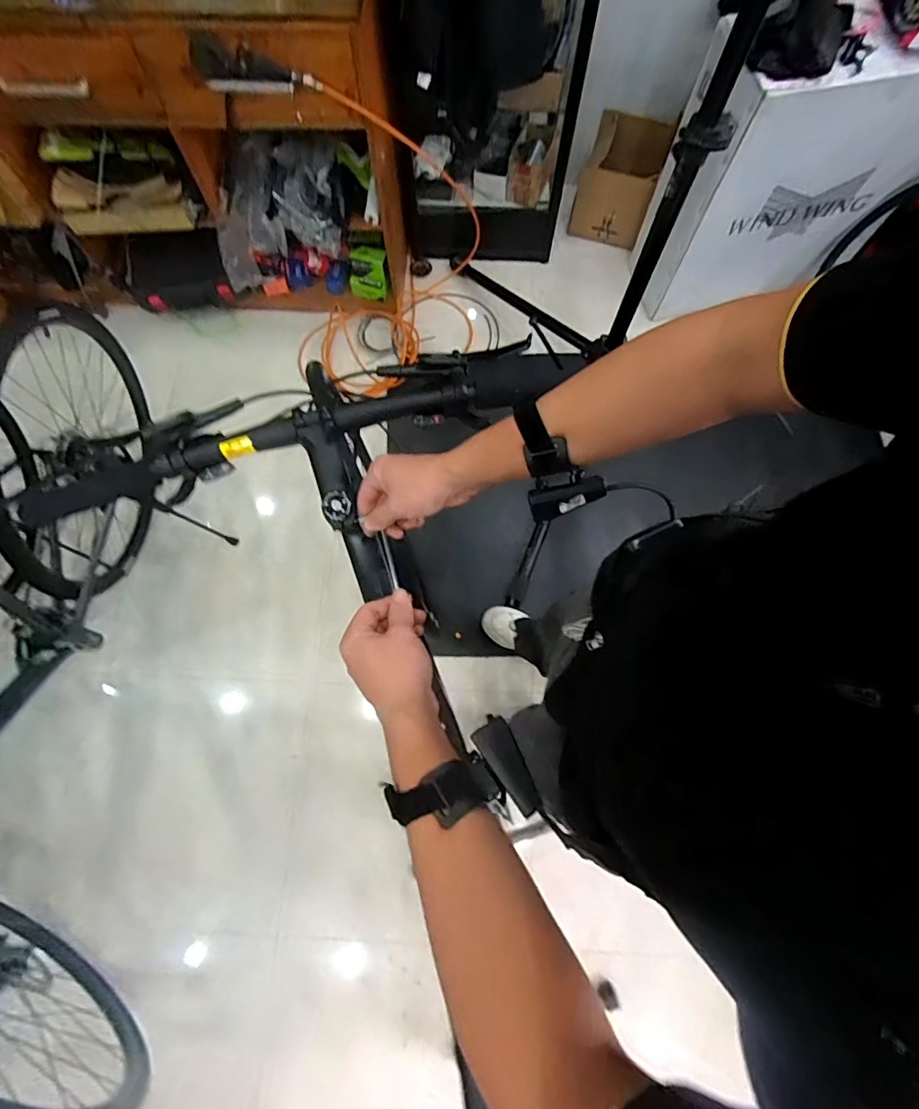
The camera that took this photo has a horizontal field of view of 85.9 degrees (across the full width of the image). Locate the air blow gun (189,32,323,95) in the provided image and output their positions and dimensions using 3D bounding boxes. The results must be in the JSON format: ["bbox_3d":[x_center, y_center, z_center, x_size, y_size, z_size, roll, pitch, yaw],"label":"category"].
[{"bbox_3d":[-0.440,-1.034,1.051,0.255,0.095,0.030,4,73,1],"label":"air blow gun"}]

